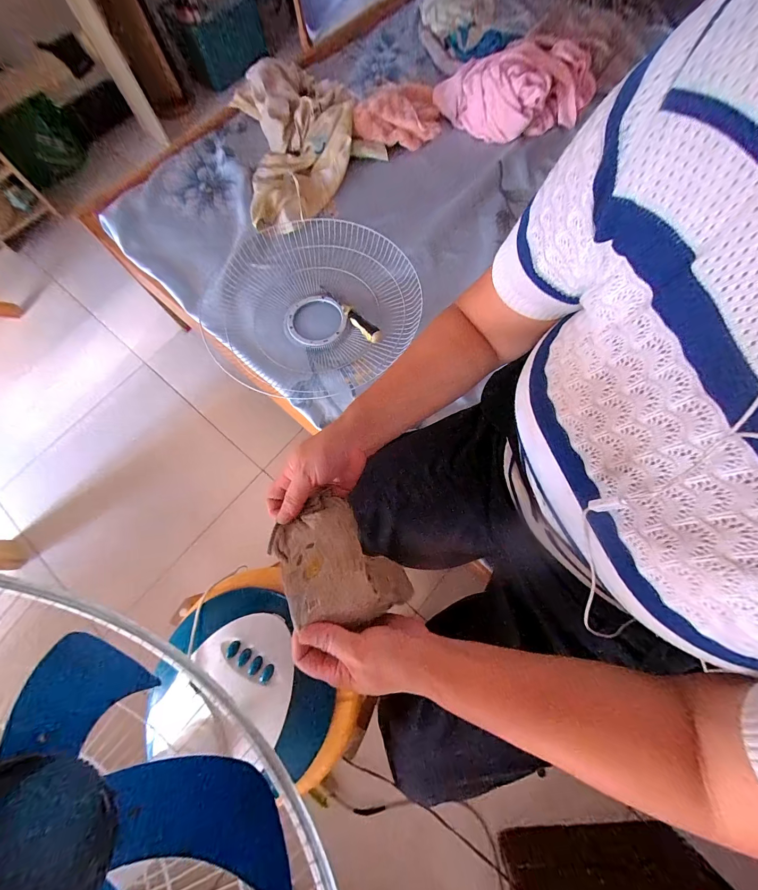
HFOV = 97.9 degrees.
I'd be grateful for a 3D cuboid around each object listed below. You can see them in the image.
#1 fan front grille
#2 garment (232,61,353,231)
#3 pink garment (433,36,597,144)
[{"bbox_3d":[-0.144,-0.283,0.681,0.427,0.079,0.389,-1,72,3],"label":"fan front grille"},{"bbox_3d":[-0.200,-0.759,0.816,0.290,0.089,0.508,-14,72,-2],"label":"garment"},{"bbox_3d":[0.364,-0.911,0.837,0.366,0.101,0.254,-32,73,-7],"label":"pink garment"}]

